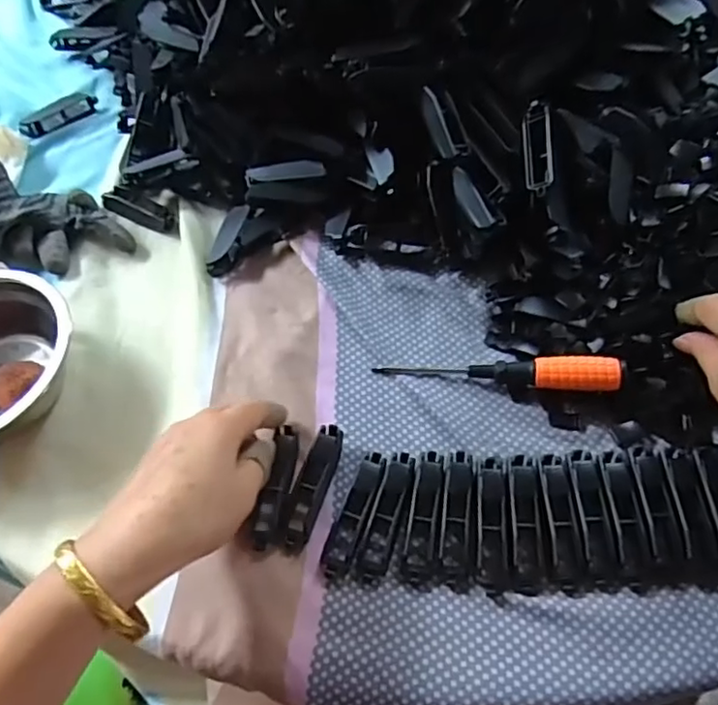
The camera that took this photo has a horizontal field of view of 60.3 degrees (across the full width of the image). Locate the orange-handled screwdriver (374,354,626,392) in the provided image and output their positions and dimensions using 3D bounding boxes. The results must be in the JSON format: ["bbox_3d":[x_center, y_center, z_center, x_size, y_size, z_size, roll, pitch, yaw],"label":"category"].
[{"bbox_3d":[0.089,0.012,0.399,0.152,0.026,0.018,4,57,8],"label":"orange-handled screwdriver"}]

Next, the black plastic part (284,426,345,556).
[{"bbox_3d":[-0.029,0.080,0.374,0.018,0.012,0.078,14,59,14],"label":"black plastic part"}]

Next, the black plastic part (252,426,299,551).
[{"bbox_3d":[-0.050,0.082,0.378,0.016,0.012,0.075,7,62,9],"label":"black plastic part"}]

